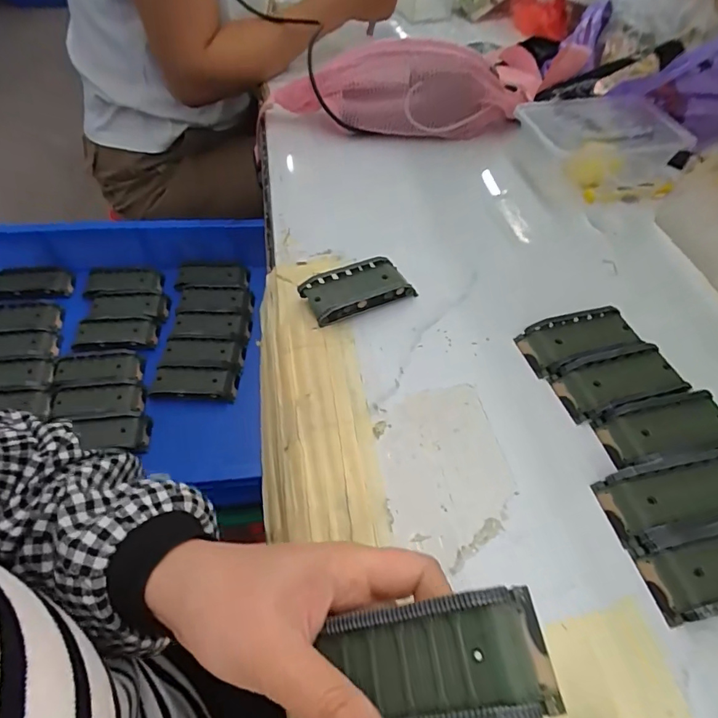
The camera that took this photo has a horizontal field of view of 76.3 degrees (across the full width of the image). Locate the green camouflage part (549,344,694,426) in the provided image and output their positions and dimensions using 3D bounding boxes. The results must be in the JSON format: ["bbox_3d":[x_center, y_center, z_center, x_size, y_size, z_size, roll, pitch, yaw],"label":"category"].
[{"bbox_3d":[0.199,0.016,0.349,0.094,0.016,0.045,-12,54,-10],"label":"green camouflage part"}]

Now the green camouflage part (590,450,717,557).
[{"bbox_3d":[0.209,0.091,0.294,0.095,0.016,0.049,-10,54,-9],"label":"green camouflage part"}]

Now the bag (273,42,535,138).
[{"bbox_3d":[0.077,-0.328,0.555,0.332,0.098,0.082,-9,54,-8],"label":"bag"}]

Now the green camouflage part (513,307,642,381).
[{"bbox_3d":[0.182,-0.016,0.372,0.096,0.015,0.043,-14,54,-11],"label":"green camouflage part"}]

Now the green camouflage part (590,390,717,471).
[{"bbox_3d":[0.220,0.050,0.325,0.095,0.015,0.044,-9,54,-8],"label":"green camouflage part"}]

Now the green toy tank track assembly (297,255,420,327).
[{"bbox_3d":[-0.001,-0.059,0.395,0.091,0.022,0.042,-22,56,-17],"label":"green toy tank track assembly"}]

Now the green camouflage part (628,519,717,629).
[{"bbox_3d":[0.218,0.121,0.272,0.095,0.016,0.044,-10,54,-9],"label":"green camouflage part"}]

